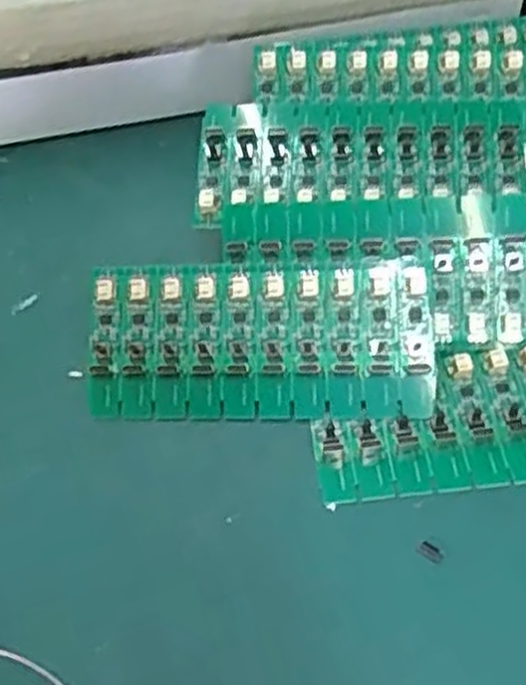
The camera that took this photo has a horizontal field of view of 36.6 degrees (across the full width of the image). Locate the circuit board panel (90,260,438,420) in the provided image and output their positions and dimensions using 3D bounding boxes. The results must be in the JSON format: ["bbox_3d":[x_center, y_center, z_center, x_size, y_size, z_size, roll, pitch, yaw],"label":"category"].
[{"bbox_3d":[-0.002,-0.001,0.321,0.136,0.005,0.061,-1,83,6],"label":"circuit board panel"}]

